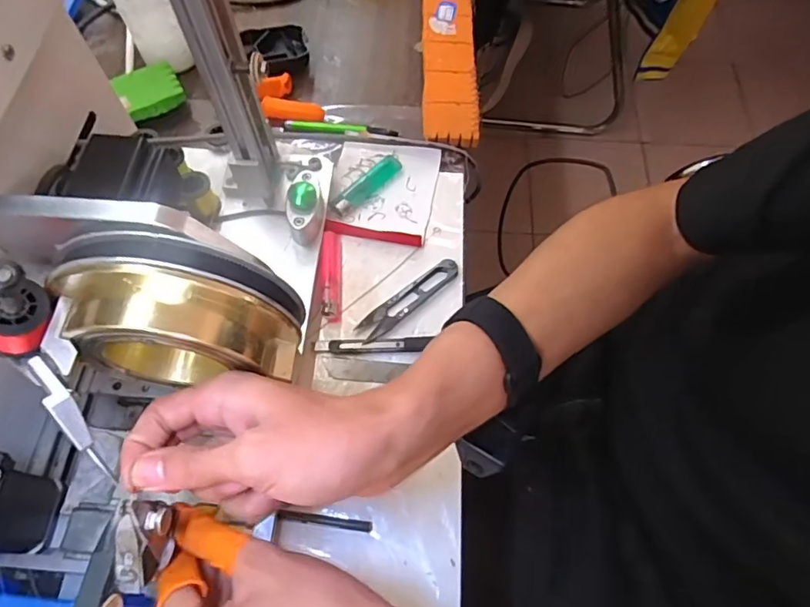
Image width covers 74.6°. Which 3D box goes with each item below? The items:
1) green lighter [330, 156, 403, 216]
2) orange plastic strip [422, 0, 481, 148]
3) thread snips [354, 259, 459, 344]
[{"bbox_3d":[-0.035,-0.111,0.495,0.017,0.009,0.082,41,71,17],"label":"green lighter"},{"bbox_3d":[0.047,-0.314,0.594,0.054,0.023,0.345,1,65,0],"label":"orange plastic strip"},{"bbox_3d":[0.005,-0.004,0.446,0.102,0.009,0.022,-35,70,-16],"label":"thread snips"}]

